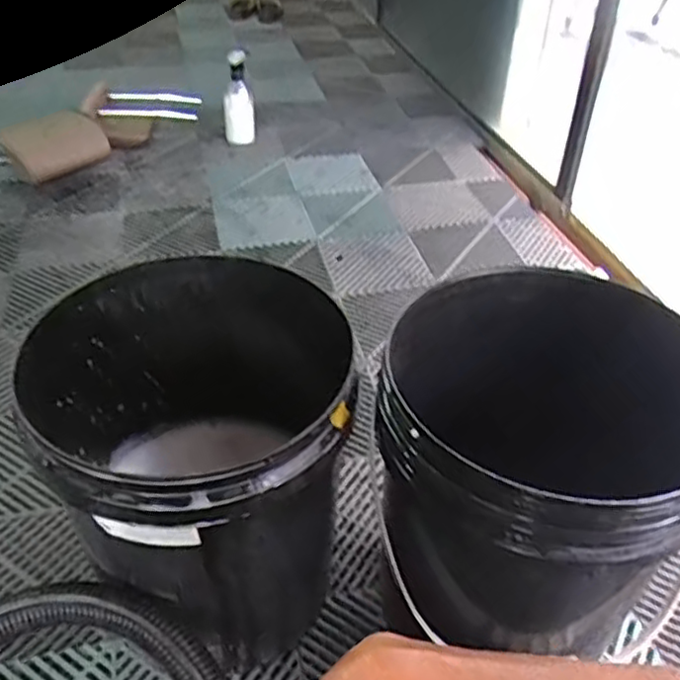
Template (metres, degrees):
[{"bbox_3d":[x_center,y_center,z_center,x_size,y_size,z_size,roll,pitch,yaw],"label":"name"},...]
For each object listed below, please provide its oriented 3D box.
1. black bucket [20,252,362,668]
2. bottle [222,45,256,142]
[{"bbox_3d":[-0.144,0.147,0.738,0.294,0.354,0.293,2,38,-2],"label":"black bucket"},{"bbox_3d":[-0.254,-0.607,1.734,0.077,0.208,0.075,-3,41,-6],"label":"bottle"}]

